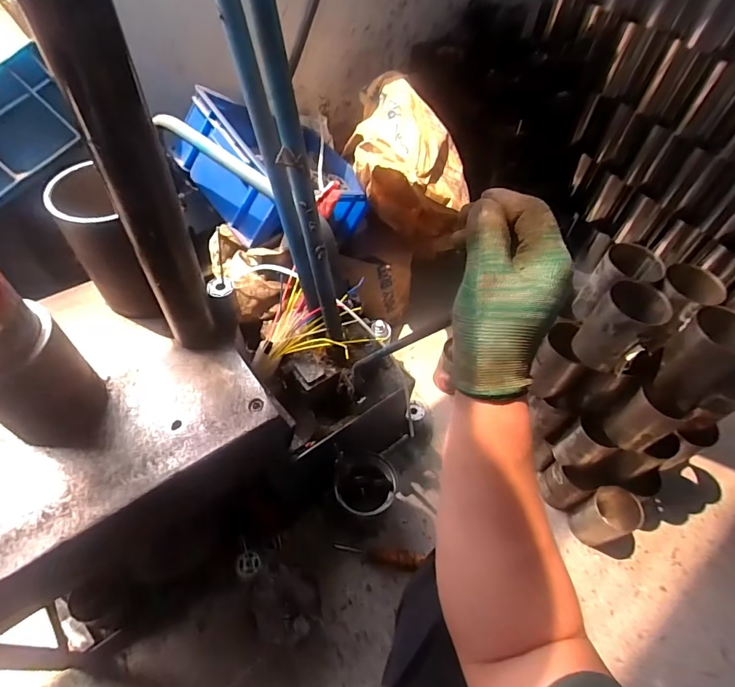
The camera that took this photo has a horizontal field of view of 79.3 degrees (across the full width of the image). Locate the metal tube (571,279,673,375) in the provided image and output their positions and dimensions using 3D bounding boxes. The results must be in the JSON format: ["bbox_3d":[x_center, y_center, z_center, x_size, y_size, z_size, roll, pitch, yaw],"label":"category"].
[{"bbox_3d":[0.411,-0.024,0.732,0.090,0.148,0.087,2,53,-3],"label":"metal tube"}]

